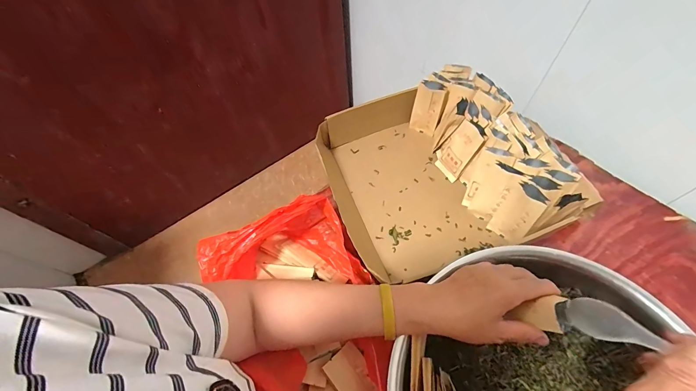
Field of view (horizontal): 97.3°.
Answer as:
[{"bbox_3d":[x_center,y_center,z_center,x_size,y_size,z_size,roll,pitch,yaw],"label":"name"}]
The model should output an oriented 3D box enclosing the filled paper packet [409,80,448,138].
[{"bbox_3d":[0.148,-0.162,0.581,0.053,0.111,0.031,13,61,11],"label":"filled paper packet"}]

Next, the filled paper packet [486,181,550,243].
[{"bbox_3d":[0.253,0.032,0.460,0.043,0.106,0.053,-35,63,-16],"label":"filled paper packet"}]

